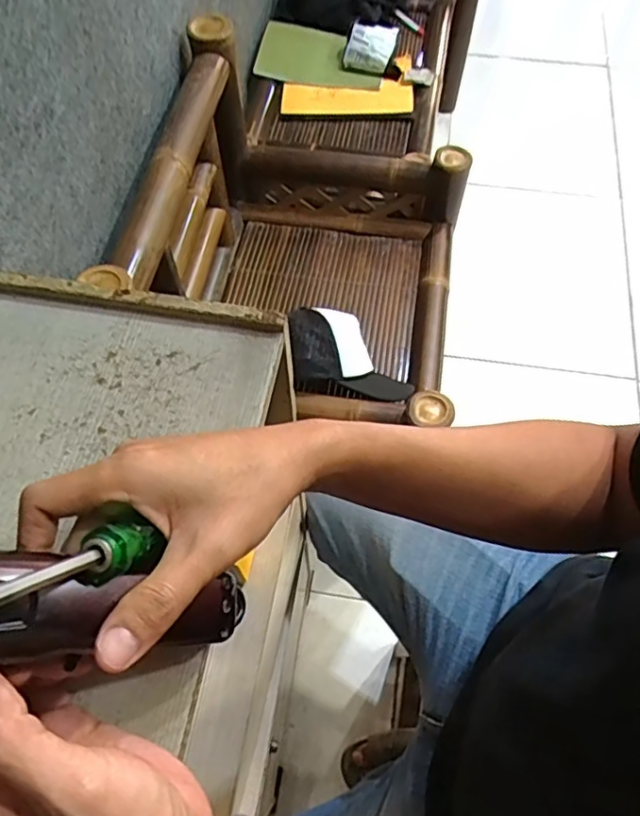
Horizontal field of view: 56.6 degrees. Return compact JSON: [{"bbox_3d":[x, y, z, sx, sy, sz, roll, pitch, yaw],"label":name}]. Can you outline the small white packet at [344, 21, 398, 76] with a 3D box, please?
[{"bbox_3d":[0.120,-0.855,1.403,0.105,0.030,0.109,17,100,-5],"label":"small white packet"}]

